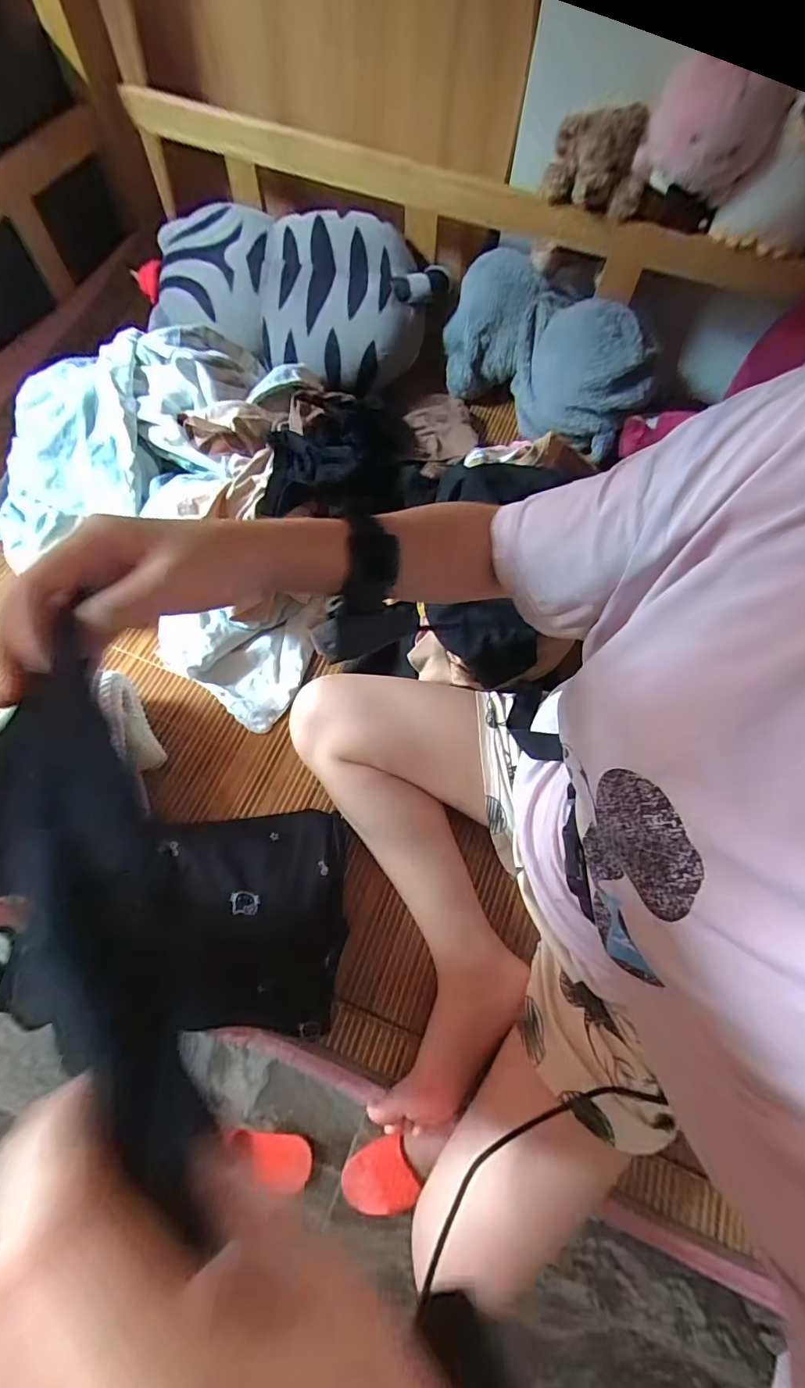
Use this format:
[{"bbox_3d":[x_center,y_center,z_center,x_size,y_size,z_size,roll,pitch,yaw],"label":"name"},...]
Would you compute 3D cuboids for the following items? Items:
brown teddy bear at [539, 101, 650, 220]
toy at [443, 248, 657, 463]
[{"bbox_3d":[0.295,-0.796,0.733,0.149,0.099,0.076,30,69,9],"label":"brown teddy bear"},{"bbox_3d":[0.247,-0.588,0.850,0.358,0.163,0.179,34,70,11],"label":"toy"}]

